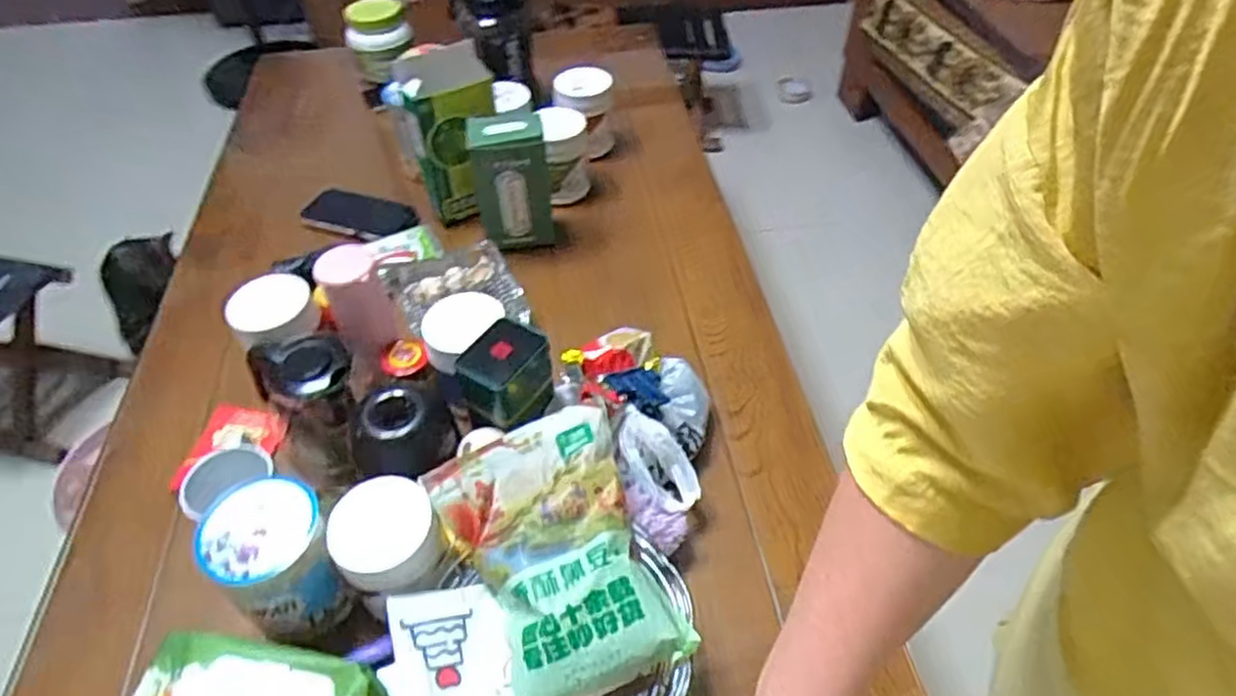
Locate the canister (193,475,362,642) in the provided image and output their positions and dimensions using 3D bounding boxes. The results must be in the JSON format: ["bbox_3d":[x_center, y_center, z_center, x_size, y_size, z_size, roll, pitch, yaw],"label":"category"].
[{"bbox_3d":[-0.296,0.190,0.634,0.092,0.130,0.098,-1,47,1],"label":"canister"}]

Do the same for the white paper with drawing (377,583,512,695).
[{"bbox_3d":[-0.137,0.262,0.591,0.086,0.030,0.123,3,47,-35],"label":"white paper with drawing"}]

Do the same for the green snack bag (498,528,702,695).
[{"bbox_3d":[-0.022,0.225,0.596,0.153,0.069,0.103,-15,49,-12],"label":"green snack bag"}]

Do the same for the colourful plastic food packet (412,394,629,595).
[{"bbox_3d":[-0.075,0.136,0.655,0.173,0.050,0.131,-18,50,-15],"label":"colourful plastic food packet"}]

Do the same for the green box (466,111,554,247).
[{"bbox_3d":[-0.145,-0.222,0.984,0.102,0.178,0.075,-8,48,-6],"label":"green box"}]

